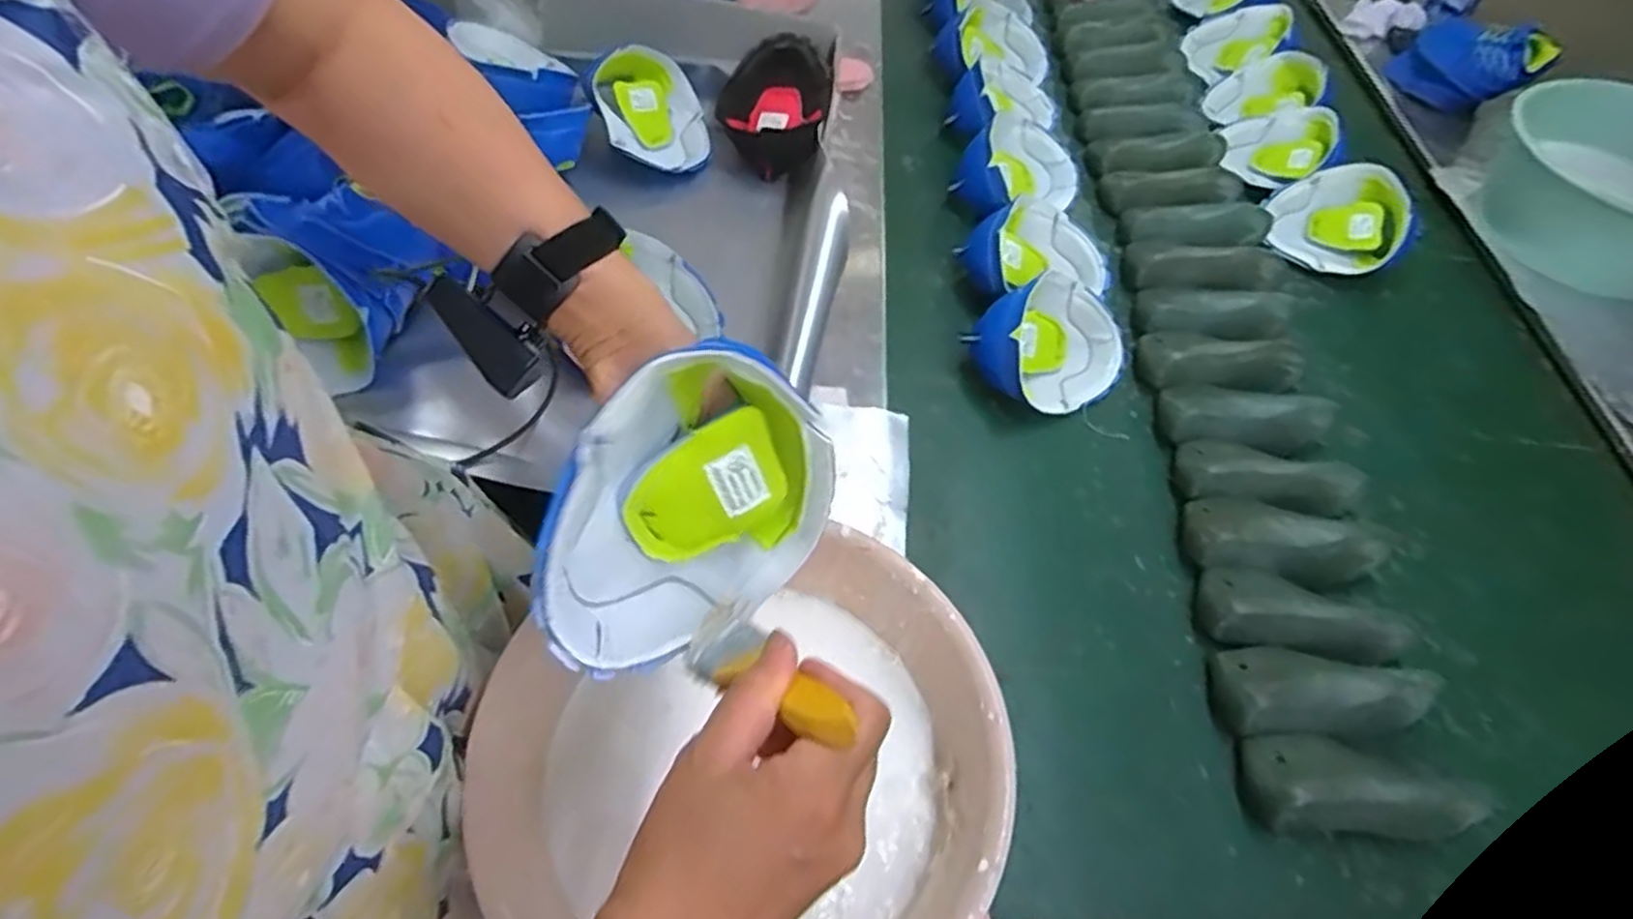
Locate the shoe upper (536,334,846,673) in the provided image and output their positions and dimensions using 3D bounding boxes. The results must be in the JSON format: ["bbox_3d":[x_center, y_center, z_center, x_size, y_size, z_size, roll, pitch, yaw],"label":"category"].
[{"bbox_3d":[-0.065,0.027,0.361,0.066,0.148,0.154,22,51,39],"label":"shoe upper"}]

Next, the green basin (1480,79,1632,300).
[{"bbox_3d":[1.006,-0.345,0.983,0.303,0.127,0.303,2,55,-2],"label":"green basin"}]

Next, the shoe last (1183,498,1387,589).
[{"bbox_3d":[0.433,0.072,0.718,0.165,0.052,0.076,8,55,2],"label":"shoe last"}]

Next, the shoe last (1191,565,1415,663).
[{"bbox_3d":[0.425,0.132,0.669,0.166,0.055,0.075,11,55,4],"label":"shoe last"}]

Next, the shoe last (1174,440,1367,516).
[{"bbox_3d":[0.438,0.015,0.749,0.163,0.051,0.073,11,55,4],"label":"shoe last"}]

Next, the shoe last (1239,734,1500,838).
[{"bbox_3d":[0.412,0.248,0.586,0.153,0.056,0.068,5,55,0],"label":"shoe last"}]

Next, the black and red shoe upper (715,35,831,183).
[{"bbox_3d":[-0.049,-0.425,0.933,0.133,0.042,0.161,-3,80,15],"label":"black and red shoe upper"}]

